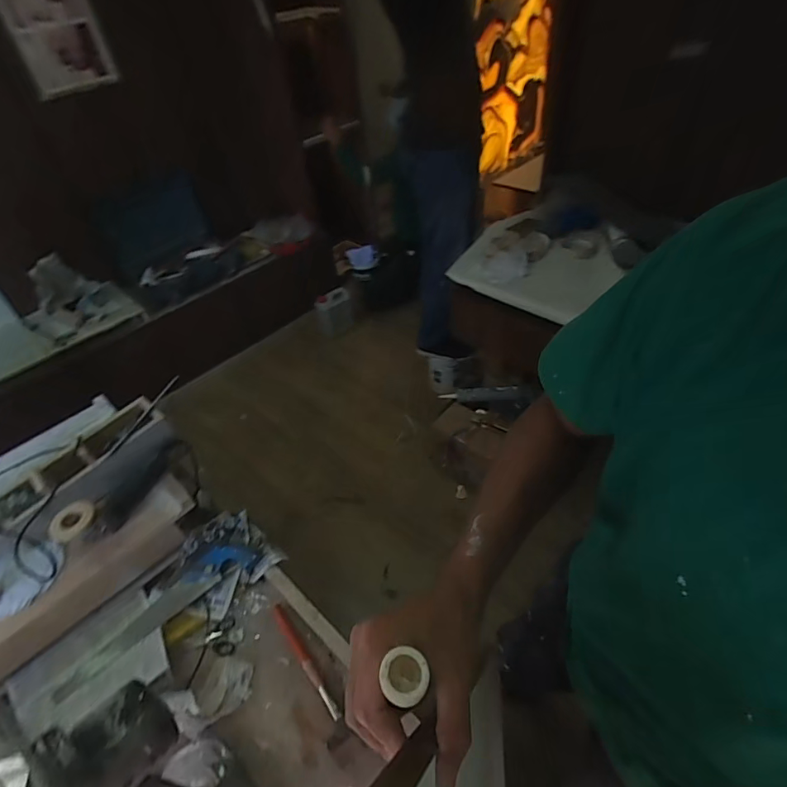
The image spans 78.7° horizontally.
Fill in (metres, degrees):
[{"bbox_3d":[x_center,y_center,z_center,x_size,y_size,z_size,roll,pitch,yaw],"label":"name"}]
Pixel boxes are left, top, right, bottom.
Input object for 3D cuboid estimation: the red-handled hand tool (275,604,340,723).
[{"bbox_3d":[-0.200,0.588,1.063,0.026,0.025,0.286,-28,48,-24],"label":"red-handled hand tool"}]

